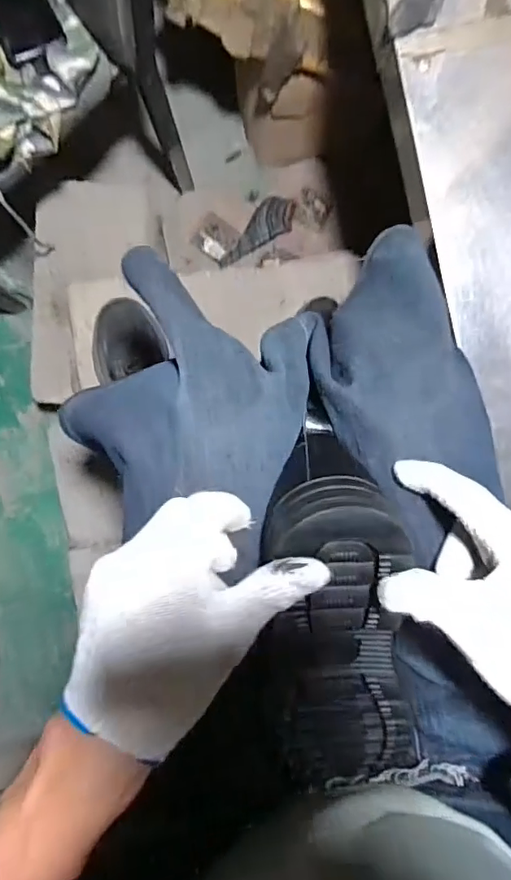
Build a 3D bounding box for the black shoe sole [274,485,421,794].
[{"bbox_3d":[0.059,0.140,0.361,0.085,0.033,0.250,-9,118,-4],"label":"black shoe sole"}]

